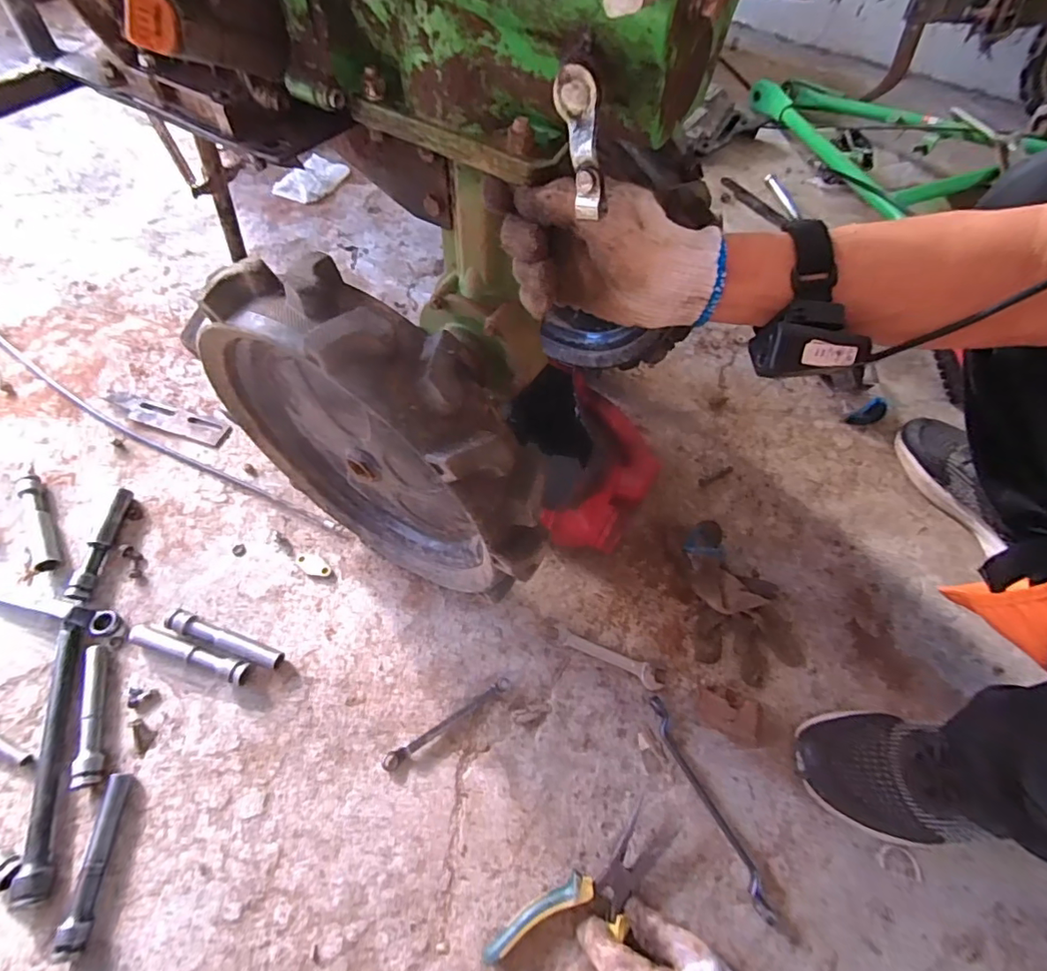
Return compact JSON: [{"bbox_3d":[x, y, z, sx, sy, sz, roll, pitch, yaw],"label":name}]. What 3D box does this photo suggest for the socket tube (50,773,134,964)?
[{"bbox_3d":[-0.361,0.316,0.426,0.018,0.023,0.125,-3,61,-5],"label":"socket tube"}]

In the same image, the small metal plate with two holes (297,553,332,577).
[{"bbox_3d":[-0.239,0.091,0.575,0.044,0.008,0.019,26,62,11],"label":"small metal plate with two holes"}]

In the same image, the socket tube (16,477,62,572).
[{"bbox_3d":[-0.549,0.040,0.570,0.022,0.019,0.137,-28,66,-17],"label":"socket tube"}]

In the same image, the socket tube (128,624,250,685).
[{"bbox_3d":[-0.342,0.171,0.514,0.129,0.018,0.020,18,61,7],"label":"socket tube"}]

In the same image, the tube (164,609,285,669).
[{"bbox_3d":[-0.310,0.160,0.521,0.130,0.016,0.020,19,61,8],"label":"tube"}]

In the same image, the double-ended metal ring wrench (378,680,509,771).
[{"bbox_3d":[-0.074,0.234,0.499,0.139,0.011,0.015,-28,66,-18],"label":"double-ended metal ring wrench"}]

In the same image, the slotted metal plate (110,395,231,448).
[{"bbox_3d":[-0.465,-0.089,0.664,0.160,0.005,0.037,17,61,6],"label":"slotted metal plate"}]

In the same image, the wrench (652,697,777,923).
[{"bbox_3d":[0.174,0.297,0.475,0.017,0.017,0.195,-20,64,-14],"label":"wrench"}]

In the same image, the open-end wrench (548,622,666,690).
[{"bbox_3d":[0.089,0.182,0.541,0.124,0.004,0.024,22,62,9],"label":"open-end wrench"}]

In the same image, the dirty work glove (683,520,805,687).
[{"bbox_3d":[0.246,0.124,0.574,0.116,0.031,0.179,0,61,-3],"label":"dirty work glove"}]

